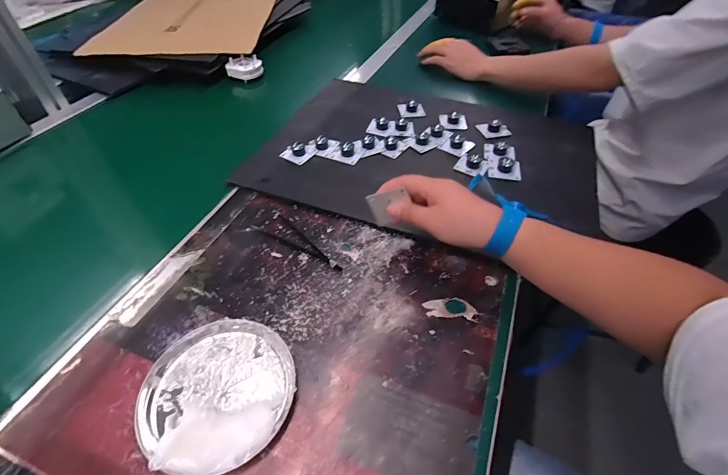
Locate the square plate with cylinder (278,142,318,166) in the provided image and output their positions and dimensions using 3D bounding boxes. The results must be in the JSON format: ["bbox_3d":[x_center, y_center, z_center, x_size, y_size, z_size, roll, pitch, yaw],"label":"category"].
[{"bbox_3d":[-0.098,-0.134,0.551,0.042,0.019,0.047,30,54,22],"label":"square plate with cylinder"}]

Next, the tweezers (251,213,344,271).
[{"bbox_3d":[-0.076,0.004,0.439,0.130,0.004,0.035,29,54,22],"label":"tweezers"}]

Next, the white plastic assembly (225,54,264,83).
[{"bbox_3d":[-0.244,-0.346,0.743,0.071,0.036,0.038,-20,50,-17],"label":"white plastic assembly"}]

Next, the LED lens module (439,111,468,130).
[{"bbox_3d":[0.151,-0.196,0.614,0.049,0.022,0.031,15,50,12],"label":"LED lens module"}]

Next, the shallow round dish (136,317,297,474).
[{"bbox_3d":[-0.127,0.129,0.314,0.127,0.028,0.126,1,49,-1],"label":"shallow round dish"}]

